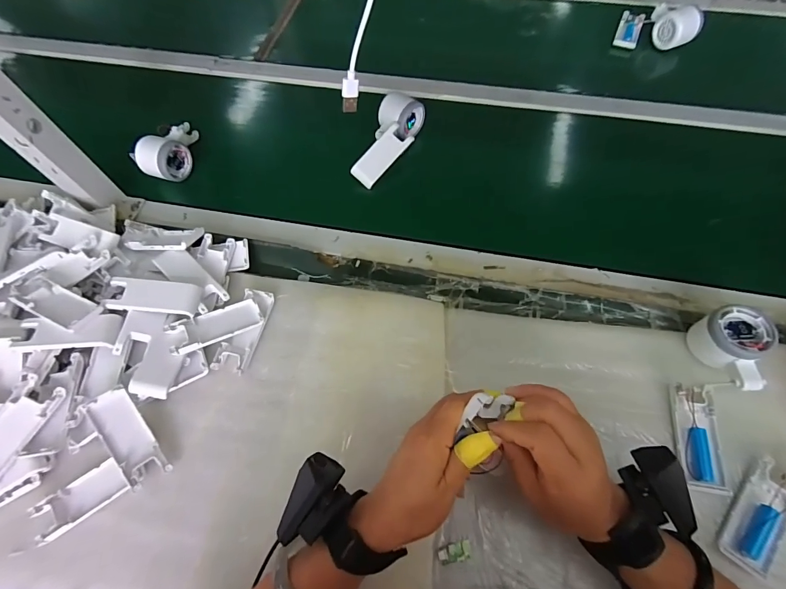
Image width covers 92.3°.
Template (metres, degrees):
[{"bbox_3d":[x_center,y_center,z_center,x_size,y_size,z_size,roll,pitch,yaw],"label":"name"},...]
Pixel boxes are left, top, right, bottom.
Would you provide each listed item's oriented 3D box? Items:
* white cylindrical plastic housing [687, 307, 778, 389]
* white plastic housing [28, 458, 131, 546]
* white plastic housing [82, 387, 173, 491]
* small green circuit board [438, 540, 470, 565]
[{"bbox_3d":[0.374,0.055,0.407,0.072,0.057,0.082,-24,65,-10],"label":"white cylindrical plastic housing"},{"bbox_3d":[-0.311,0.204,0.379,0.087,0.010,0.039,-35,67,-14],"label":"white plastic housing"},{"bbox_3d":[-0.275,0.148,0.391,0.037,0.018,0.100,-35,84,-14],"label":"white plastic housing"},{"bbox_3d":[0.059,0.245,0.358,0.031,0.008,0.015,-12,63,-4],"label":"small green circuit board"}]

